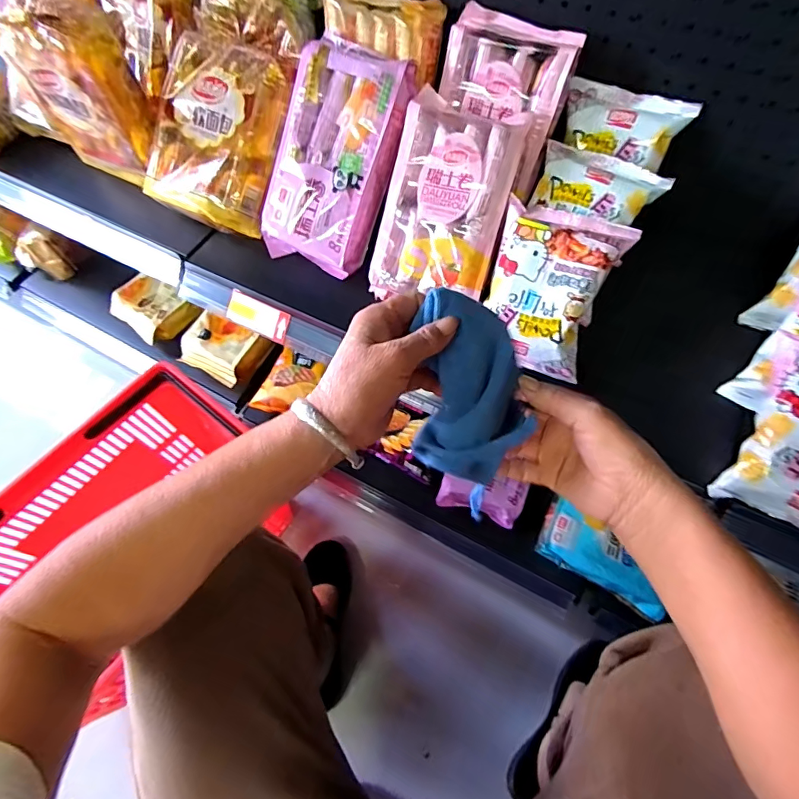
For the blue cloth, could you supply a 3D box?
[{"bbox_3d":[0.058,0.003,0.365,0.086,0.119,0.127,4,63,5],"label":"blue cloth"}]

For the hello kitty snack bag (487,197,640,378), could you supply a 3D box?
[{"bbox_3d":[0.154,-0.116,0.491,0.124,0.039,0.161,23,101,16],"label":"hello kitty snack bag"}]

